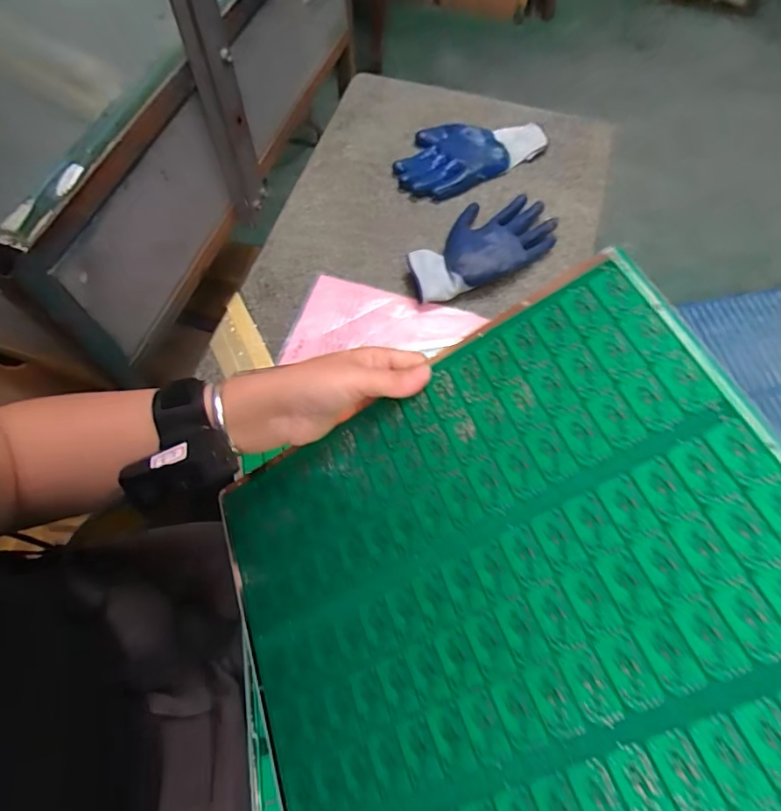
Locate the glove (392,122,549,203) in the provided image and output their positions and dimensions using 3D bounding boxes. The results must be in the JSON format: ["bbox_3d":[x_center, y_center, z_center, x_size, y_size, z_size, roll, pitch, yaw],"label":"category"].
[{"bbox_3d":[0.111,-0.368,0.727,0.230,0.025,0.120,-27,69,-13],"label":"glove"}]

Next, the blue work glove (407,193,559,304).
[{"bbox_3d":[0.117,-0.202,0.642,0.216,0.037,0.115,-35,71,-16],"label":"blue work glove"}]

